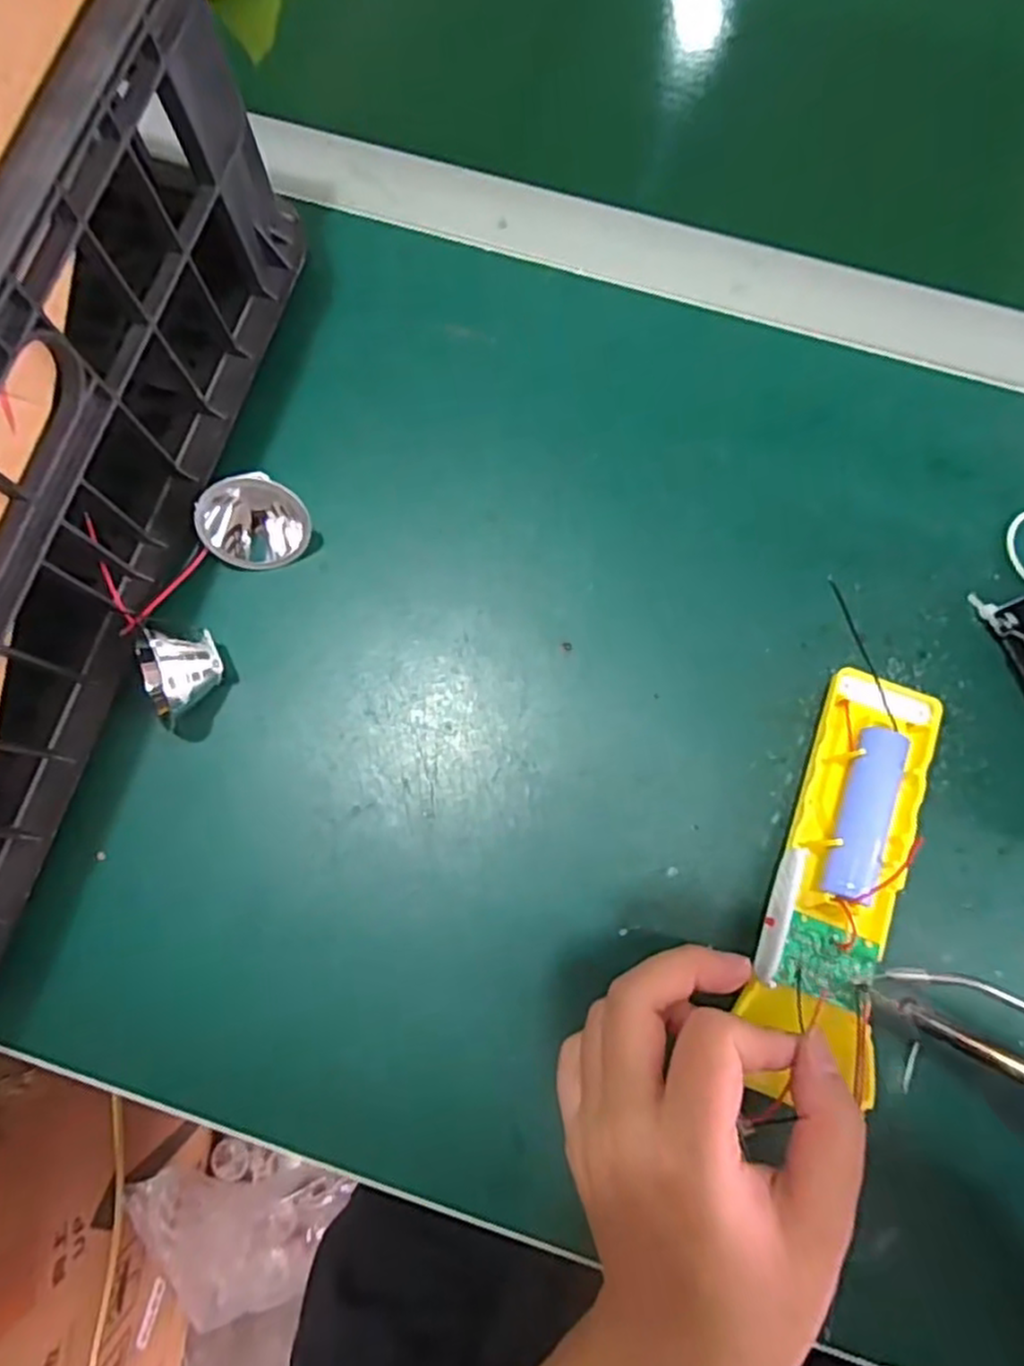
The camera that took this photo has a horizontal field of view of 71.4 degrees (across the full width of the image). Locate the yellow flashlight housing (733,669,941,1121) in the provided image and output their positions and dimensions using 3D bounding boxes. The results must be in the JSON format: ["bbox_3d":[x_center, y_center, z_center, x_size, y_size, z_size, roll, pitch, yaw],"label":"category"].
[{"bbox_3d":[0.126,0.070,0.269,0.045,0.027,0.159,21,72,4],"label":"yellow flashlight housing"}]

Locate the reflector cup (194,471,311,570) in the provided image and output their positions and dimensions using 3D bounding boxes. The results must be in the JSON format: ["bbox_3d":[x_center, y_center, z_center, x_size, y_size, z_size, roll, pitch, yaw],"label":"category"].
[{"bbox_3d":[-0.109,-0.066,0.305,0.039,0.029,0.040,0,78,0],"label":"reflector cup"}]

